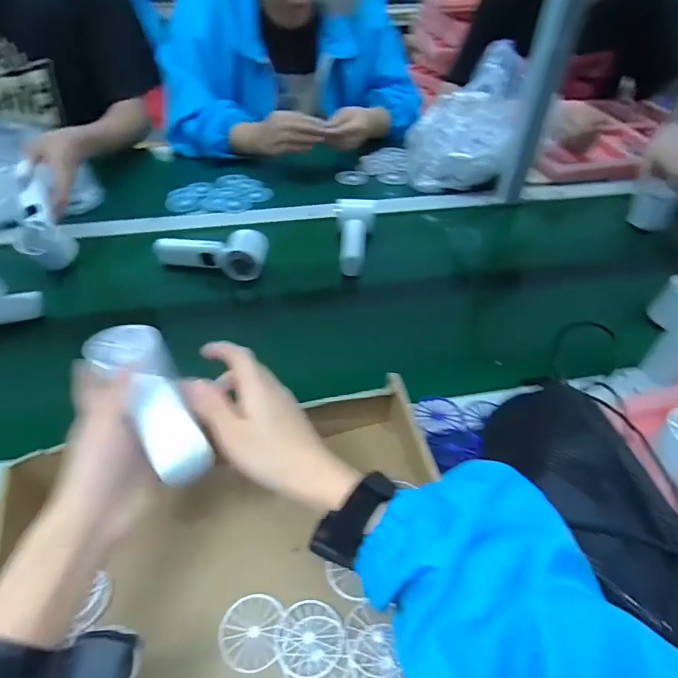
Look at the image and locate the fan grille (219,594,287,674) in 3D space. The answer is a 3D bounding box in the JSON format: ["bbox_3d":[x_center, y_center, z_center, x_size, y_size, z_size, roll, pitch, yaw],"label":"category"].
[{"bbox_3d":[-0.067,0.228,0.353,0.051,0.011,0.050,1,47,-1],"label":"fan grille"}]

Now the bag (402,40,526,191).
[{"bbox_3d":[0.227,-0.413,0.850,0.179,0.184,0.205,8,47,6],"label":"bag"}]

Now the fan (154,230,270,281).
[{"bbox_3d":[-0.184,-0.131,0.682,0.158,0.046,0.079,9,48,7],"label":"fan"}]

